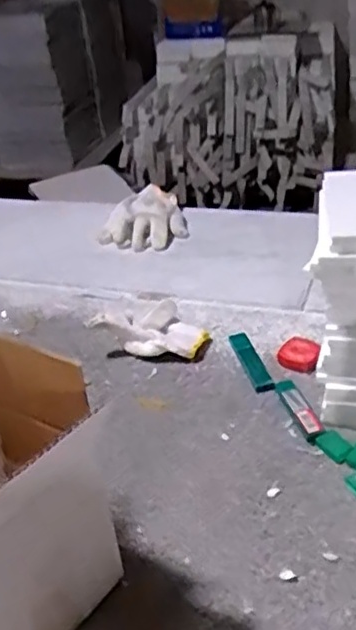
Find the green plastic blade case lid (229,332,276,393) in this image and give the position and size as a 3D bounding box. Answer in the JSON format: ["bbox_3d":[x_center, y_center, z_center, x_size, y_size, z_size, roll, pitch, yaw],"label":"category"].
[{"bbox_3d":[0.093,0.057,0.846,0.027,0.014,0.122,-13,32,-6],"label":"green plastic blade case lid"}]

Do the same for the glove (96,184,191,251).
[{"bbox_3d":[-0.046,-0.169,1.193,0.136,0.047,0.179,15,37,31],"label":"glove"}]

